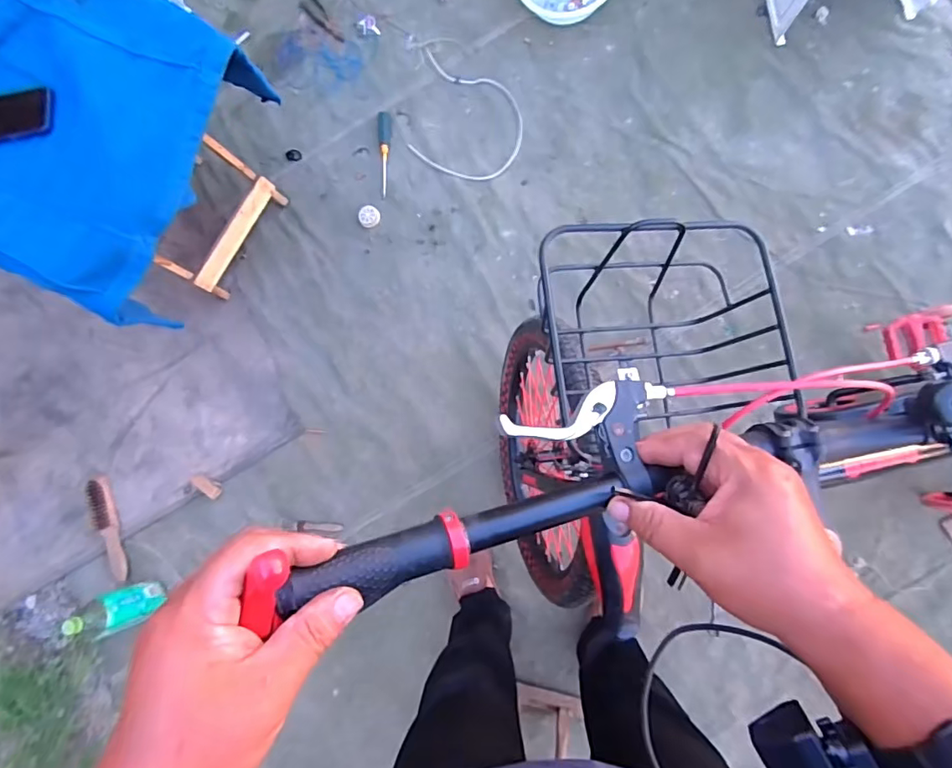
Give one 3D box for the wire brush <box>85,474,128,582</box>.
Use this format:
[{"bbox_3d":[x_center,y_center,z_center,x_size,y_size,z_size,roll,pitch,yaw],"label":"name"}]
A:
[{"bbox_3d":[-0.889,0.346,1.246,0.057,0.023,0.255,-18,81,4],"label":"wire brush"}]

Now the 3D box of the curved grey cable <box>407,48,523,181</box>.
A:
[{"bbox_3d":[-0.039,-0.642,1.271,0.329,0.019,0.253,30,90,11],"label":"curved grey cable"}]

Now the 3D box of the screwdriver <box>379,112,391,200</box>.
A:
[{"bbox_3d":[-0.223,-0.563,1.271,0.030,0.028,0.204,0,83,7],"label":"screwdriver"}]

